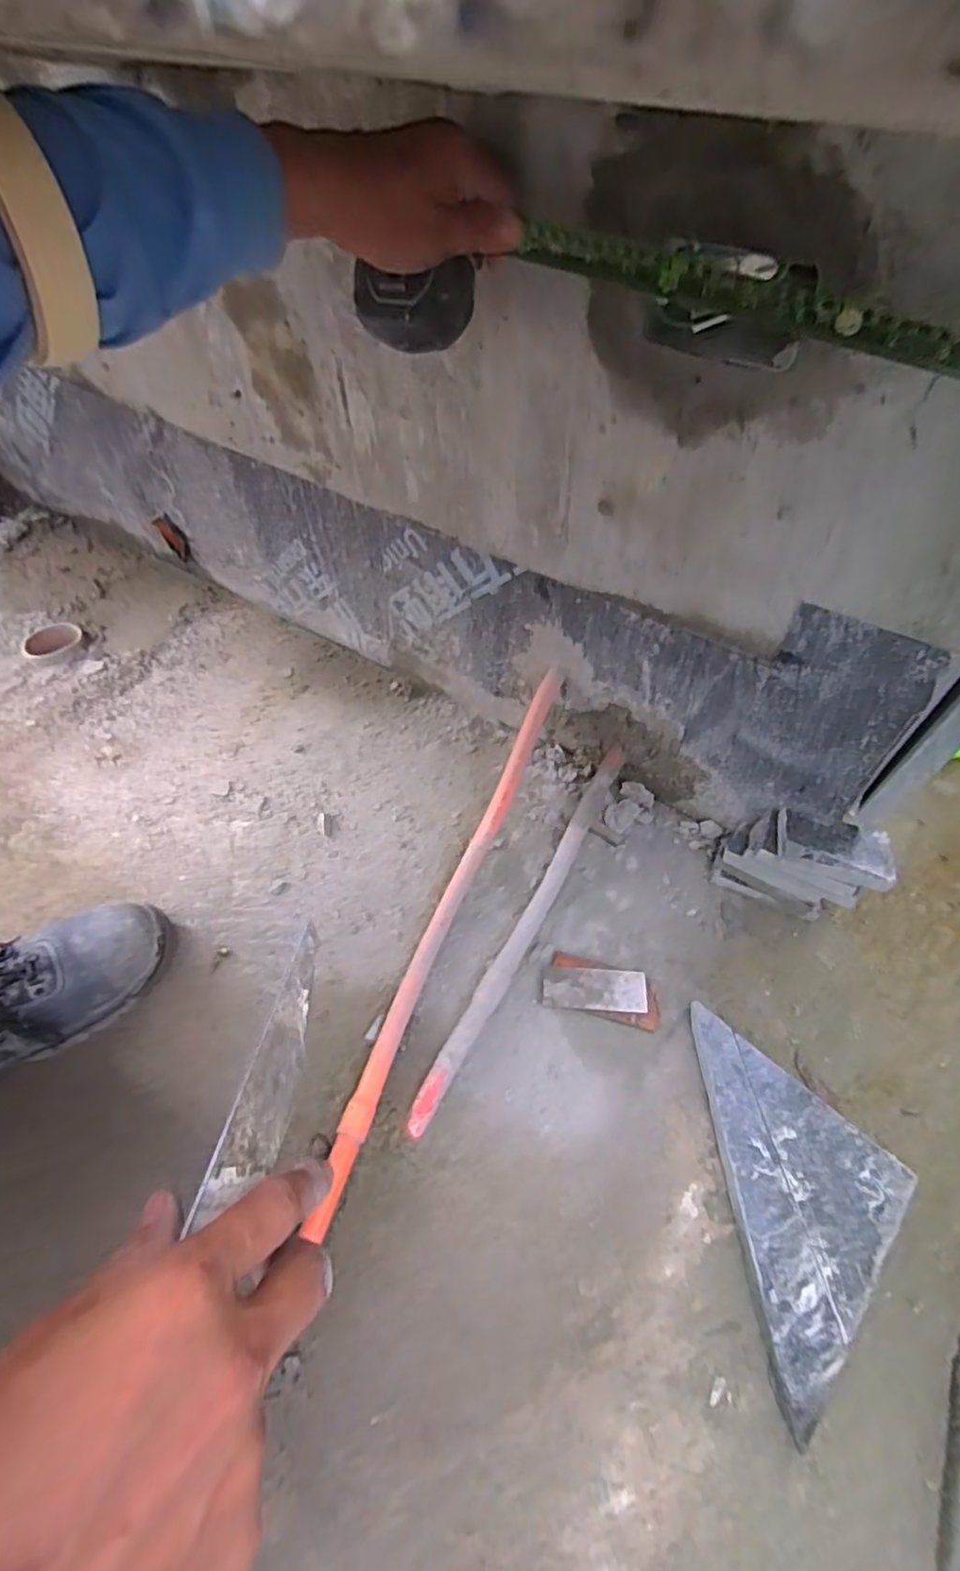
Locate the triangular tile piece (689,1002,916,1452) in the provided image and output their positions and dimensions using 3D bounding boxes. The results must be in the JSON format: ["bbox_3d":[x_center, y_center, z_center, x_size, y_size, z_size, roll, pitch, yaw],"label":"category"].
[{"bbox_3d":[0.222,0.333,0.495,0.195,0.025,0.198,36,61,23],"label":"triangular tile piece"}]

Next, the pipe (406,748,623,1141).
[{"bbox_3d":[0.047,0.136,0.603,0.021,0.070,0.420,25,57,17],"label":"pipe"}]

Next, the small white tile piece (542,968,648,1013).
[{"bbox_3d":[0.112,0.201,0.586,0.099,0.006,0.042,0,50,3],"label":"small white tile piece"}]

